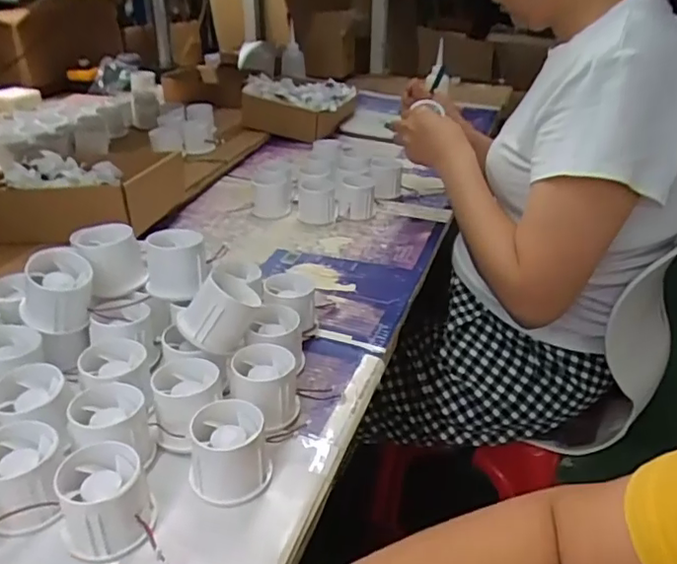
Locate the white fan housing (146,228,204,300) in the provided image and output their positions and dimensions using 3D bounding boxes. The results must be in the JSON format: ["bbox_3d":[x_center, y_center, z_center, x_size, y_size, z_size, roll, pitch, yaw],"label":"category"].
[{"bbox_3d":[-0.151,-0.016,0.536,0.053,0.050,0.047,-3,31,-9],"label":"white fan housing"}]

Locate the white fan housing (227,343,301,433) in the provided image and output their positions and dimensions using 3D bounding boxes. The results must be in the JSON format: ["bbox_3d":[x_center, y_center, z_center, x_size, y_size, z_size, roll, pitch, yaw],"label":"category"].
[{"bbox_3d":[-0.061,0.086,0.473,0.053,0.049,0.051,2,30,-1],"label":"white fan housing"}]

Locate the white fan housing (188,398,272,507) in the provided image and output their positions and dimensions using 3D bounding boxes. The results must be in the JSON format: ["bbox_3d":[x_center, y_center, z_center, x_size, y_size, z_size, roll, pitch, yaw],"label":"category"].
[{"bbox_3d":[-0.078,0.122,0.411,0.054,0.051,0.050,-3,30,-9],"label":"white fan housing"}]

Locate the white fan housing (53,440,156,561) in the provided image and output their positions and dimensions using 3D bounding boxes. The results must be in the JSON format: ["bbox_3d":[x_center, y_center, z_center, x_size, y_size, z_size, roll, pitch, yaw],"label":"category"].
[{"bbox_3d":[-0.151,0.141,0.374,0.056,0.046,0.060,-14,34,-26],"label":"white fan housing"}]

